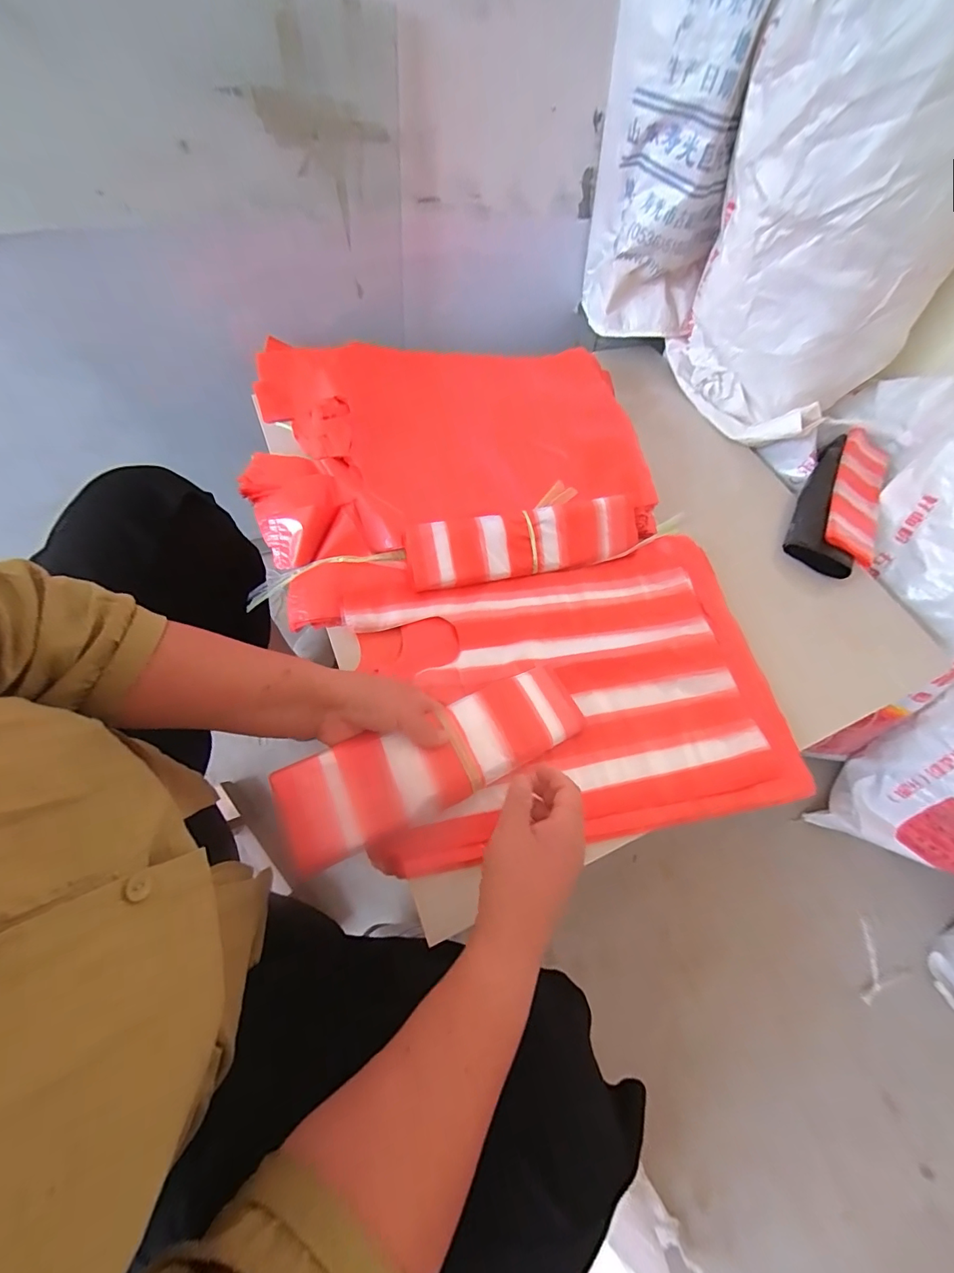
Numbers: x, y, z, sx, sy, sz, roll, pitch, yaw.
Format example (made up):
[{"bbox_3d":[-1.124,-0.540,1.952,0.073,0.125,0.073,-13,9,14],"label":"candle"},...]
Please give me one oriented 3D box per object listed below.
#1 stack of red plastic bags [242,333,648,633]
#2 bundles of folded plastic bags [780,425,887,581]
[{"bbox_3d":[-0.048,-0.287,0.668,0.546,0.094,0.477,-16,64,-17],"label":"stack of red plastic bags"},{"bbox_3d":[0.597,-0.225,0.740,0.116,0.052,0.305,30,62,8],"label":"bundles of folded plastic bags"}]

